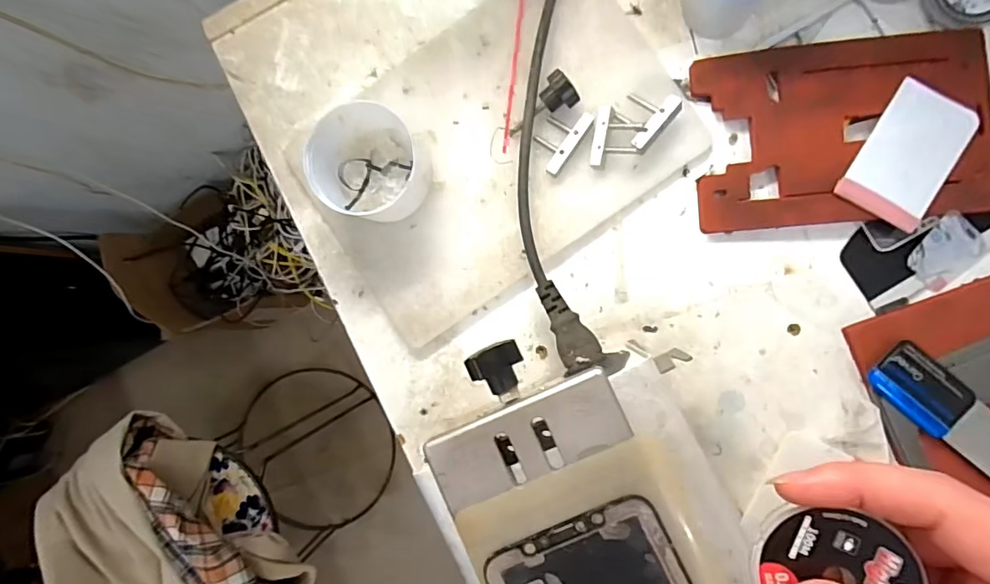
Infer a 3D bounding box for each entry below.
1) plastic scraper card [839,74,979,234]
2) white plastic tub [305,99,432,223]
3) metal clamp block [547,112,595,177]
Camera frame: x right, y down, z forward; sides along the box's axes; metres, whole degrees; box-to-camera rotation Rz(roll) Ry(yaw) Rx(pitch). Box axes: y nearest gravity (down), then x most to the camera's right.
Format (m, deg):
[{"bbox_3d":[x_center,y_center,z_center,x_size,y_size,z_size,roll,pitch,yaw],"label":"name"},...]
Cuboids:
[{"bbox_3d":[0.246,-0.082,0.304,0.048,0.009,0.080,32,92,5],"label":"plastic scraper card"},{"bbox_3d":[-0.079,-0.081,0.318,0.063,0.049,0.071,-28,87,5],"label":"white plastic tub"},{"bbox_3d":[0.048,-0.094,0.324,0.008,0.008,0.045,36,93,5],"label":"metal clamp block"}]

